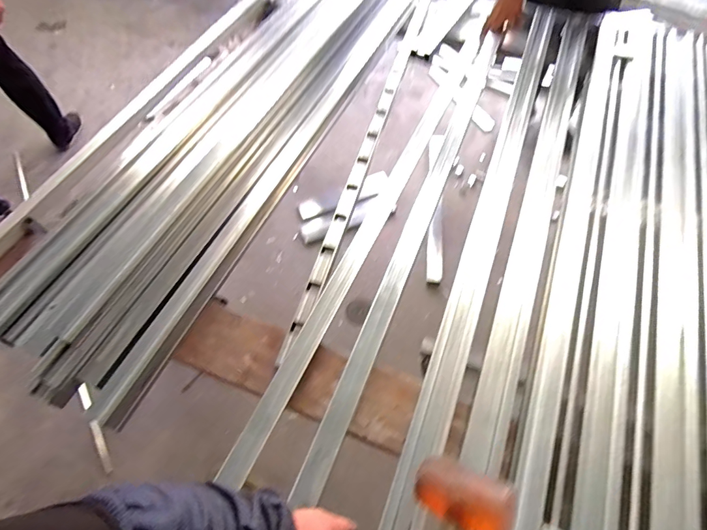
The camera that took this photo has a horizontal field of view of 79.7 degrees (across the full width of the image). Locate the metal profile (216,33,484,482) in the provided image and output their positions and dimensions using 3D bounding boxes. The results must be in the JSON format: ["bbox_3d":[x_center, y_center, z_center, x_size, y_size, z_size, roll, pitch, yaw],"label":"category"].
[{"bbox_3d":[0.130,-0.238,1.150,0.063,0.040,1.559,21,62,14],"label":"metal profile"}]

